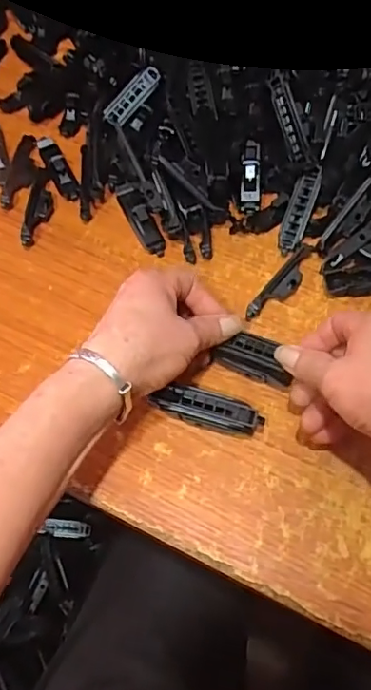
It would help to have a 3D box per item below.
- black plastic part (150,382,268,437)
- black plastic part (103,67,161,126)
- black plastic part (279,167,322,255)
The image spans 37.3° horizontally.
[{"bbox_3d":[0.016,0.046,0.394,0.076,0.021,0.025,13,67,8],"label":"black plastic part"},{"bbox_3d":[-0.048,-0.226,0.500,0.022,0.004,0.061,43,94,2],"label":"black plastic part"},{"bbox_3d":[0.096,-0.113,0.459,0.020,0.007,0.074,20,90,11],"label":"black plastic part"}]

